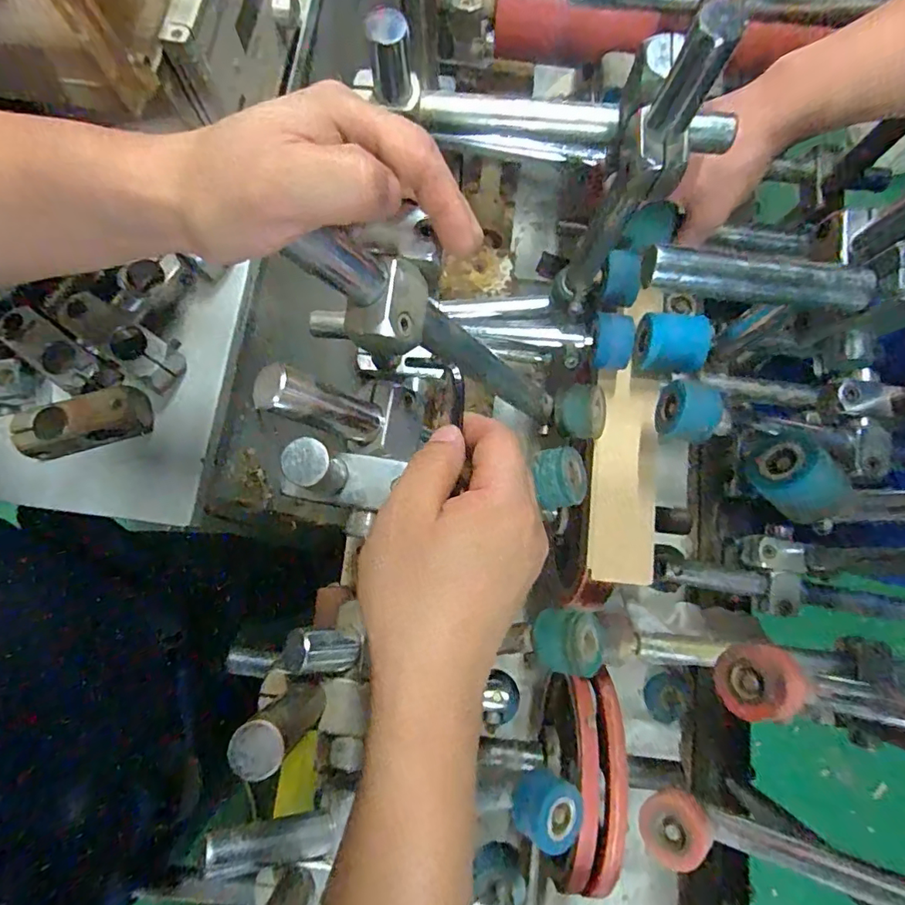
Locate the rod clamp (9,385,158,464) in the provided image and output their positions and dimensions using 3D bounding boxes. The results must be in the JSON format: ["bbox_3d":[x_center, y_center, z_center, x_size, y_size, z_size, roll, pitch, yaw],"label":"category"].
[{"bbox_3d":[-0.268,-0.022,0.382,0.089,0.029,0.032,-16,80,-3],"label":"rod clamp"}]

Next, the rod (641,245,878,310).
[{"bbox_3d":[0.162,-0.093,0.279,0.116,0.020,0.016,8,79,1],"label":"rod"}]

